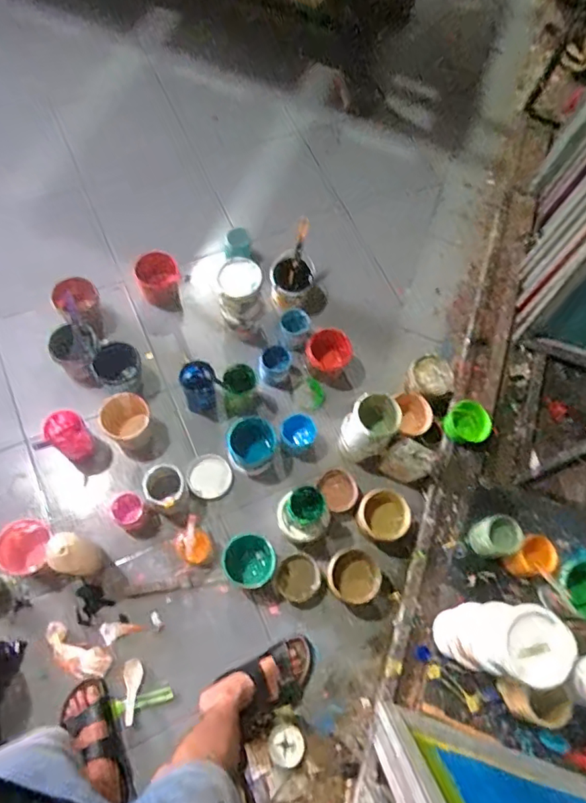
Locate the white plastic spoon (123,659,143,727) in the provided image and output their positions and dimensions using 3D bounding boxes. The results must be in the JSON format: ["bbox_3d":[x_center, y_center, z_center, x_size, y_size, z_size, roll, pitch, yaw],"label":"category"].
[{"bbox_3d":[-0.380,0.689,1.254,0.043,0.022,0.134,-6,69,-9],"label":"white plastic spoon"}]

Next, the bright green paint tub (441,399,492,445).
[{"bbox_3d":[0.482,0.061,1.468,0.114,0.073,0.124,-26,73,-16],"label":"bright green paint tub"}]

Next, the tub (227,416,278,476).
[{"bbox_3d":[-0.111,0.124,1.462,0.133,0.086,0.136,2,68,-6],"label":"tub"}]

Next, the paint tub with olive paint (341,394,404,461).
[{"bbox_3d":[0.203,0.066,1.415,0.131,0.210,0.138,2,68,-6],"label":"paint tub with olive paint"}]

